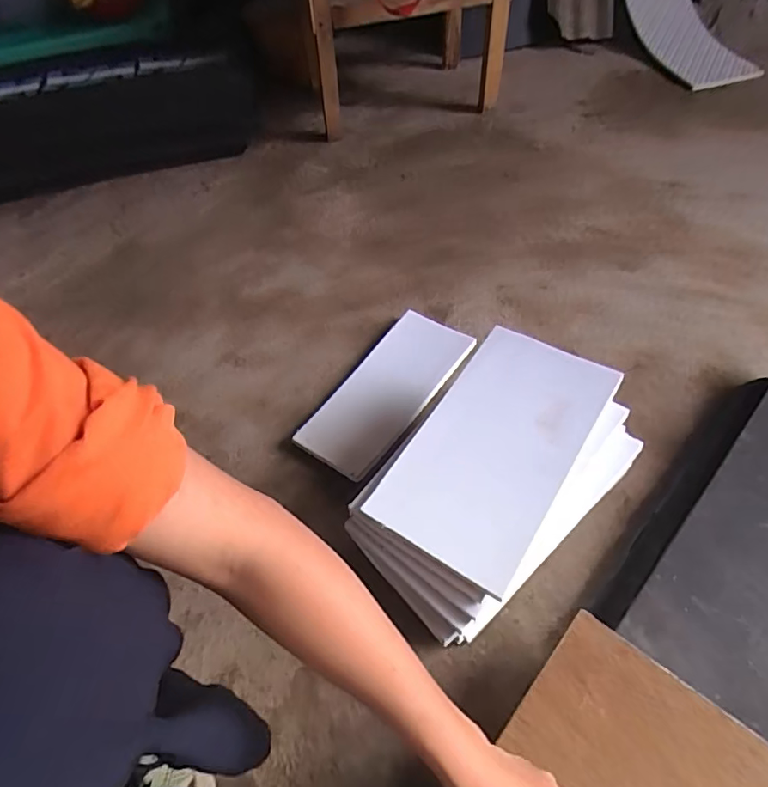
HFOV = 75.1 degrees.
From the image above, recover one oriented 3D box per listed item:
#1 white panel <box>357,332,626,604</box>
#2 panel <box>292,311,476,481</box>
[{"bbox_3d":[0.113,0.050,0.513,0.151,0.021,0.271,25,62,27],"label":"white panel"},{"bbox_3d":[0.005,-0.011,0.701,0.131,0.016,0.283,29,59,23],"label":"panel"}]

